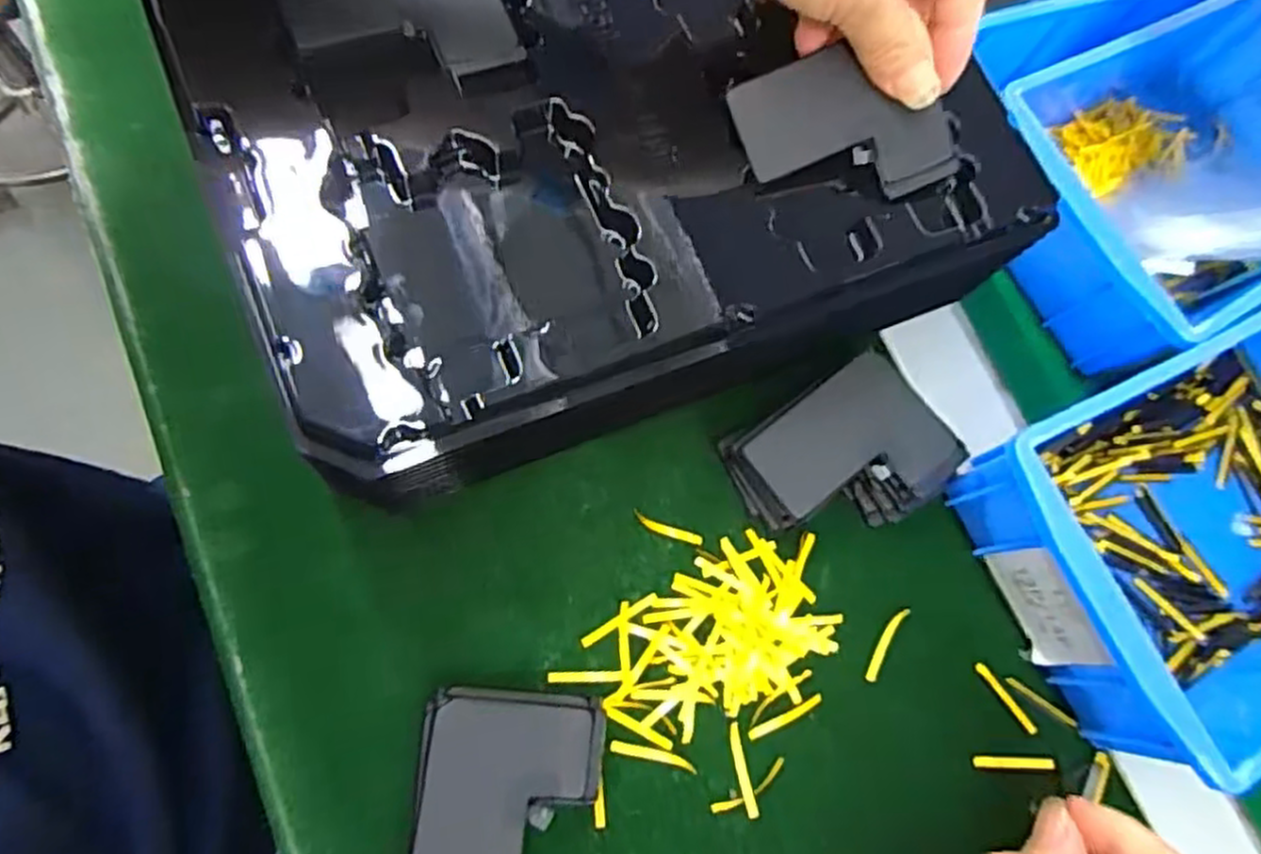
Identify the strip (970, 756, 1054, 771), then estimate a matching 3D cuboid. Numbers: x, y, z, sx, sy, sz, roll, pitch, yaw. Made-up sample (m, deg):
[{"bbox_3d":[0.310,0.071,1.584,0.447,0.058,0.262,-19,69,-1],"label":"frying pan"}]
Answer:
[{"bbox_3d":[0.154,0.135,0.300,0.034,0.004,0.005,5,73,-7],"label":"strip"}]

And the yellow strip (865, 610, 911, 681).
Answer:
[{"bbox_3d":[0.104,0.088,0.304,0.006,0.004,0.033,33,72,2],"label":"yellow strip"}]

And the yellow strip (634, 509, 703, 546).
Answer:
[{"bbox_3d":[0.015,0.042,0.306,0.029,0.004,0.005,21,72,-2],"label":"yellow strip"}]

